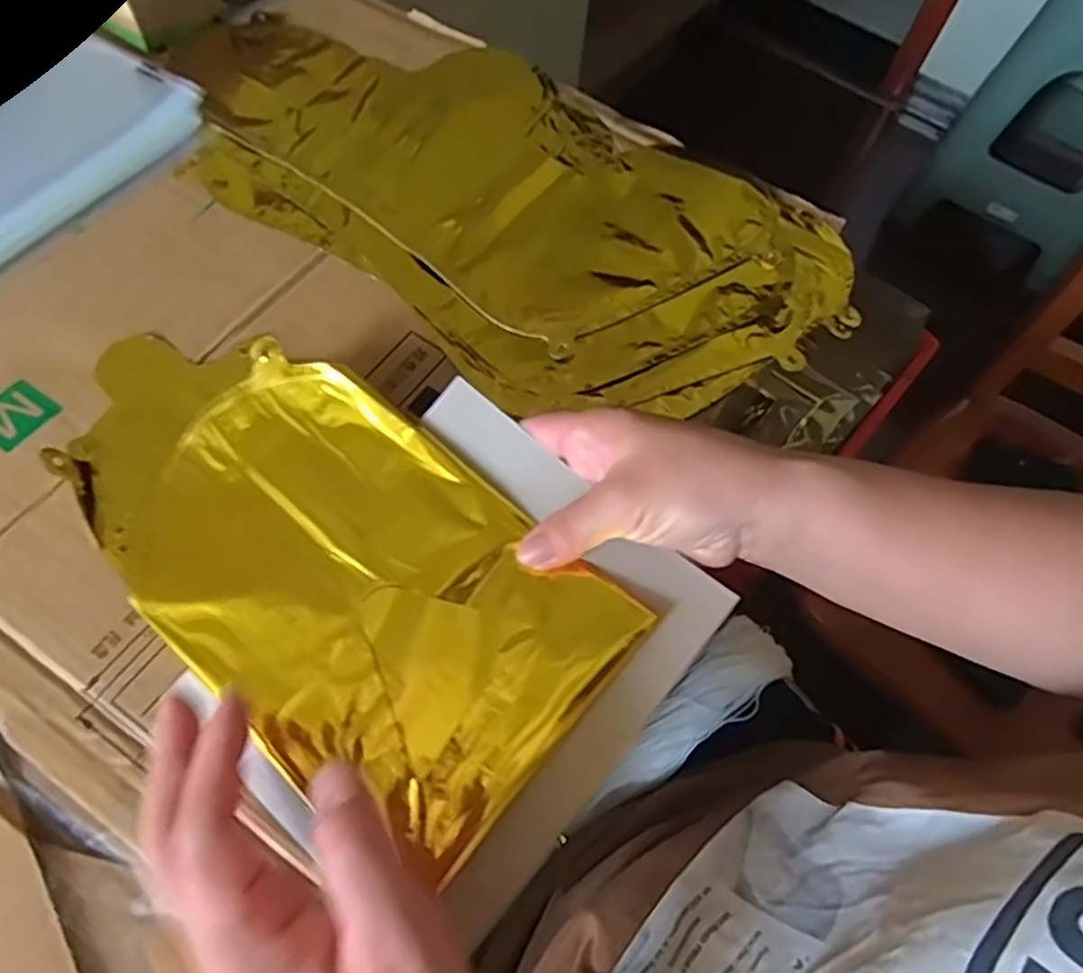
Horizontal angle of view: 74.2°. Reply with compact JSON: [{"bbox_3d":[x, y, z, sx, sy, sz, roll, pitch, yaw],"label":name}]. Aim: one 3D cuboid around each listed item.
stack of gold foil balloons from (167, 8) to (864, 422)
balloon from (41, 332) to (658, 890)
[{"bbox_3d":[-0.035,-0.197,0.464,0.438,0.023,0.234,37,66,15],"label":"stack of gold foil balloons"},{"bbox_3d":[-0.107,0.019,0.324,0.290,0.034,0.138,39,67,16],"label":"balloon"}]

